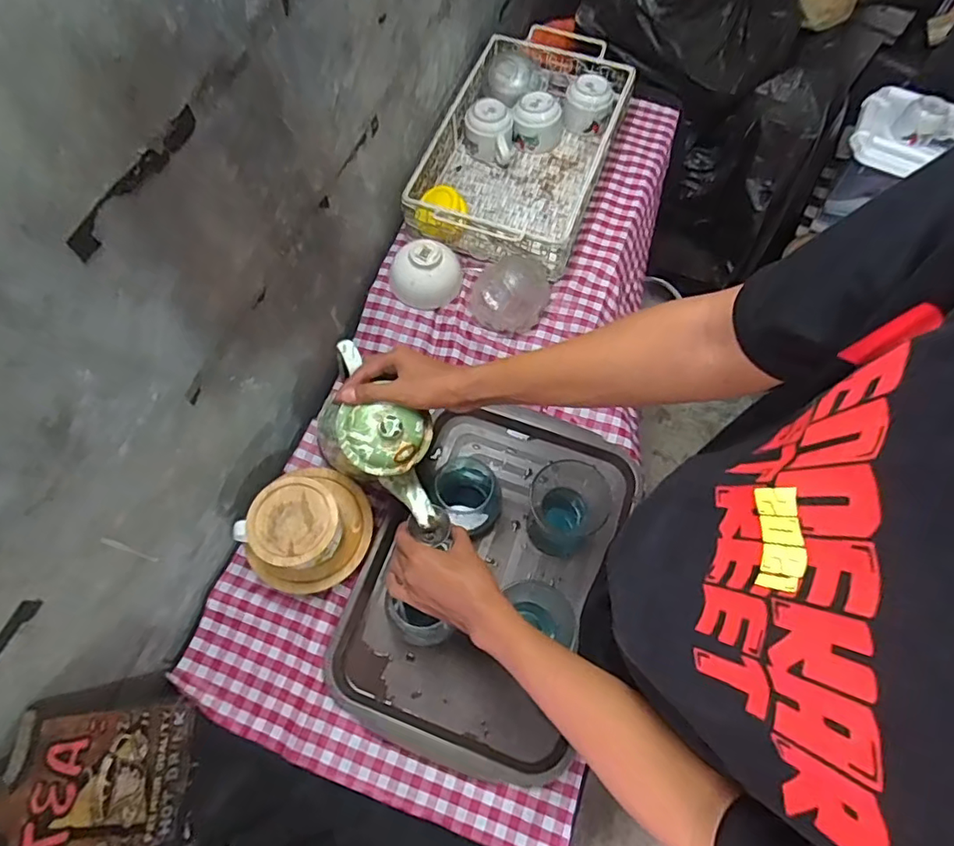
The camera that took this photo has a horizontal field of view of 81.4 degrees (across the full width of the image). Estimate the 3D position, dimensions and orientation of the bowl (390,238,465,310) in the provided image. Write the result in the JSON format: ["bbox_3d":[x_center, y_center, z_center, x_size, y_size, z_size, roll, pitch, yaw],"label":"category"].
[{"bbox_3d":[-0.076,-0.231,0.830,0.104,0.064,0.098,0,66,-1],"label":"bowl"}]

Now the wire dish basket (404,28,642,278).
[{"bbox_3d":[0.073,-0.452,0.909,0.263,0.097,0.429,19,67,7],"label":"wire dish basket"}]

